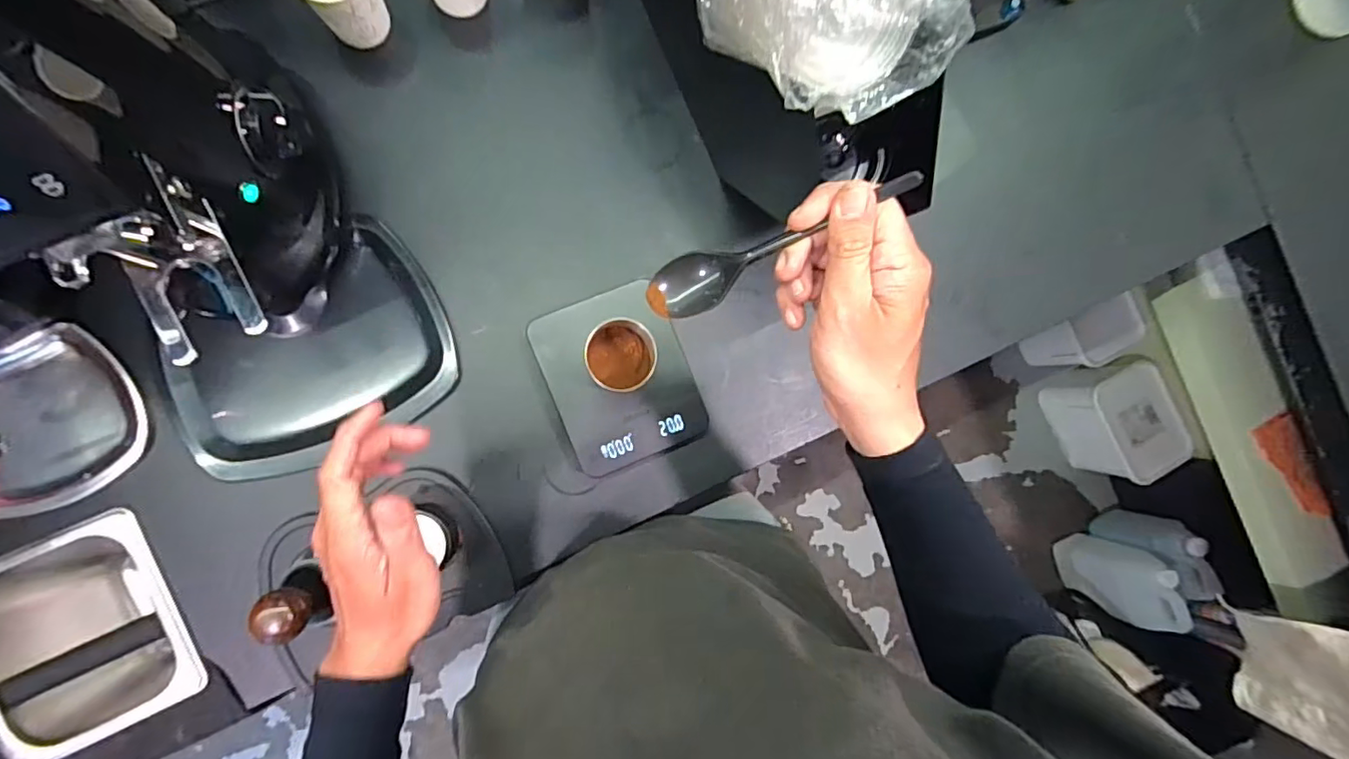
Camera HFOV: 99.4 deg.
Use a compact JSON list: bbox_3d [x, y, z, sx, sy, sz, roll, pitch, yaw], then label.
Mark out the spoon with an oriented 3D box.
[{"bbox_3d":[0.054,-0.072,0.304,0.150,0.007,0.032,-23,92,15],"label":"spoon"}]

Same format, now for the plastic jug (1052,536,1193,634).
[{"bbox_3d":[1.112,0.503,1.452,0.133,0.259,0.174,22,85,-7],"label":"plastic jug"}]

